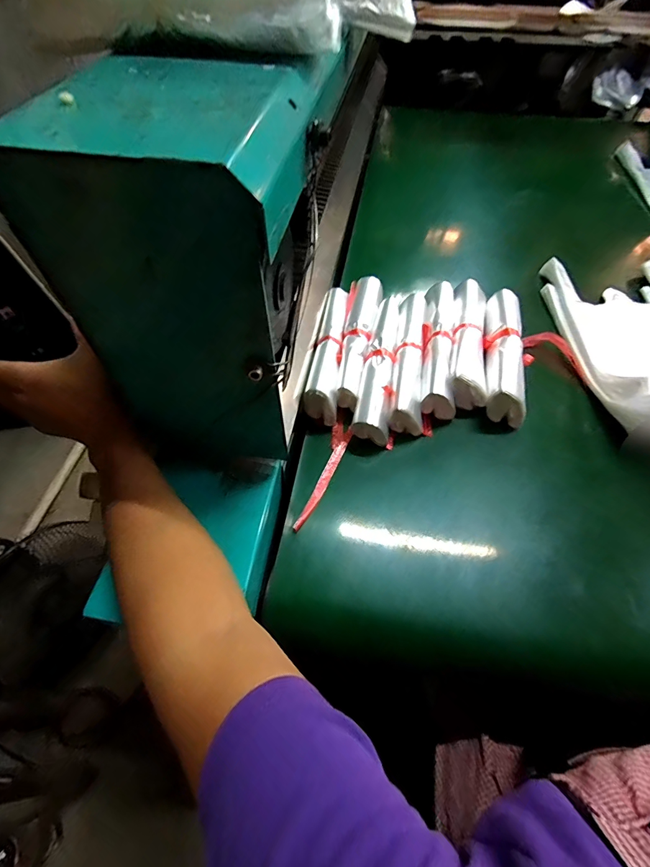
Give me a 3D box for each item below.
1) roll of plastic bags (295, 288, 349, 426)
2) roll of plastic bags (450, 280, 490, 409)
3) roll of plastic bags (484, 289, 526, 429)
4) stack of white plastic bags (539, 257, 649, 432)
[{"bbox_3d":[0.005,-0.115,0.528,0.048,0.052,0.208,6,58,5],"label":"roll of plastic bags"},{"bbox_3d":[0.206,-0.133,0.557,0.059,0.065,0.213,10,58,7],"label":"roll of plastic bags"},{"bbox_3d":[0.251,-0.112,0.540,0.064,0.065,0.208,6,58,4],"label":"roll of plastic bags"},{"bbox_3d":[0.459,-0.145,0.542,0.202,0.058,0.333,0,57,1],"label":"stack of white plastic bags"}]

